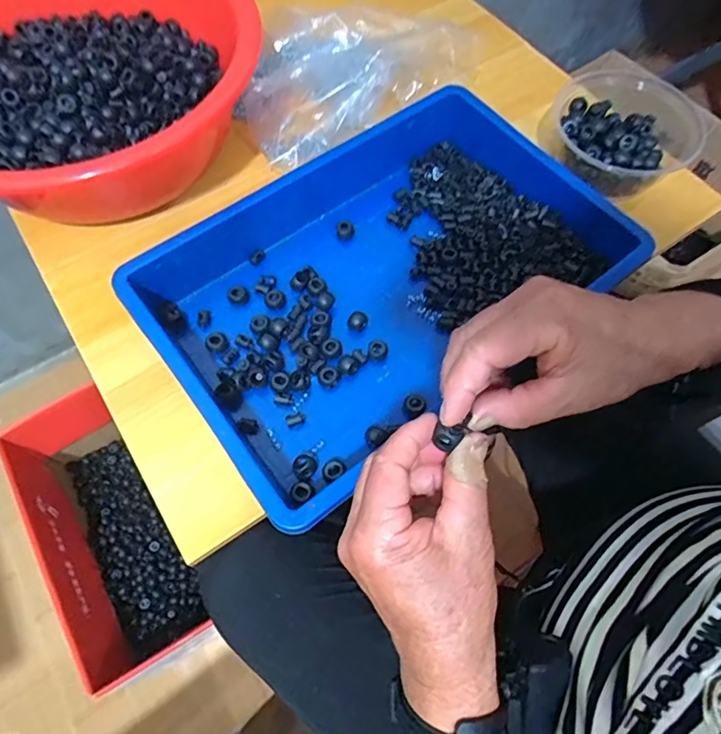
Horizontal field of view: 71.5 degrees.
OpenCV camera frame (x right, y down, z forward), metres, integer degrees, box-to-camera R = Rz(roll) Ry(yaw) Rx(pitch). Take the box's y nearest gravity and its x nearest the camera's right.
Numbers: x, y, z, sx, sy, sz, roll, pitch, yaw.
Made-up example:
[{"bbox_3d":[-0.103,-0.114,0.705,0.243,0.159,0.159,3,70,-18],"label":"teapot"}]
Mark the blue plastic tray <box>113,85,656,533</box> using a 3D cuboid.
[{"bbox_3d":[0.020,-0.077,0.419,0.365,0.062,0.248,-36,71,-15],"label":"blue plastic tray"}]

